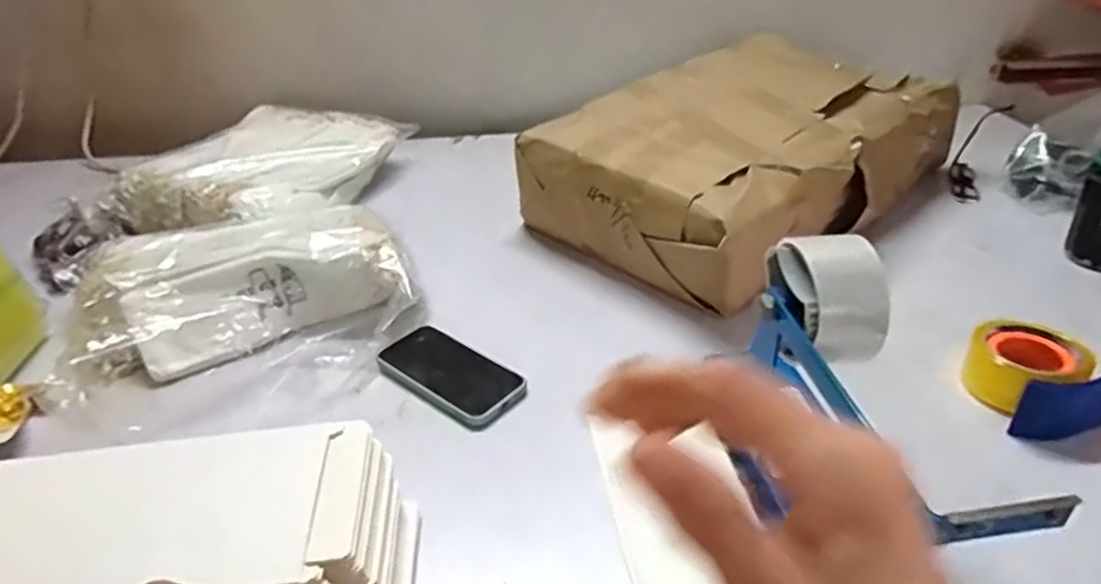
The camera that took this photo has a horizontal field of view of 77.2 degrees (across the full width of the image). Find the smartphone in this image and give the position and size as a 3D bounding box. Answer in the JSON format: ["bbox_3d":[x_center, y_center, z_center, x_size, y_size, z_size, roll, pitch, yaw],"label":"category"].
[{"bbox_3d":[-0.103,0.083,0.706,0.164,0.020,0.072,26,42,35],"label":"smartphone"}]

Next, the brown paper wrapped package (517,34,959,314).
[{"bbox_3d":[0.282,-0.194,0.971,0.576,0.152,0.362,-27,41,-33],"label":"brown paper wrapped package"}]

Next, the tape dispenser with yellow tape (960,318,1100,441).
[{"bbox_3d":[0.469,0.073,0.648,0.133,0.060,0.118,-7,34,-9],"label":"tape dispenser with yellow tape"}]

